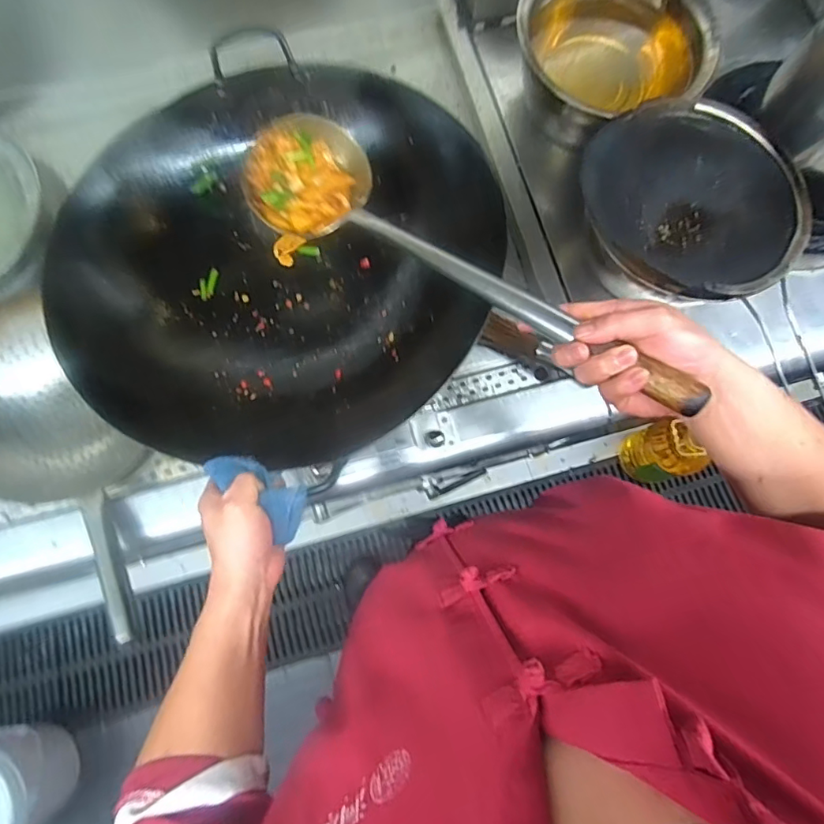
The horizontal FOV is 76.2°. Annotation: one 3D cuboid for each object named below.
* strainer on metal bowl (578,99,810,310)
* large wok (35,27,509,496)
[{"bbox_3d":[0.379,-0.270,0.743,0.293,0.124,0.290,-17,77,-5],"label":"strainer on metal bowl"},{"bbox_3d":[-0.176,-0.196,0.686,0.481,0.163,0.488,20,76,4],"label":"large wok"}]

